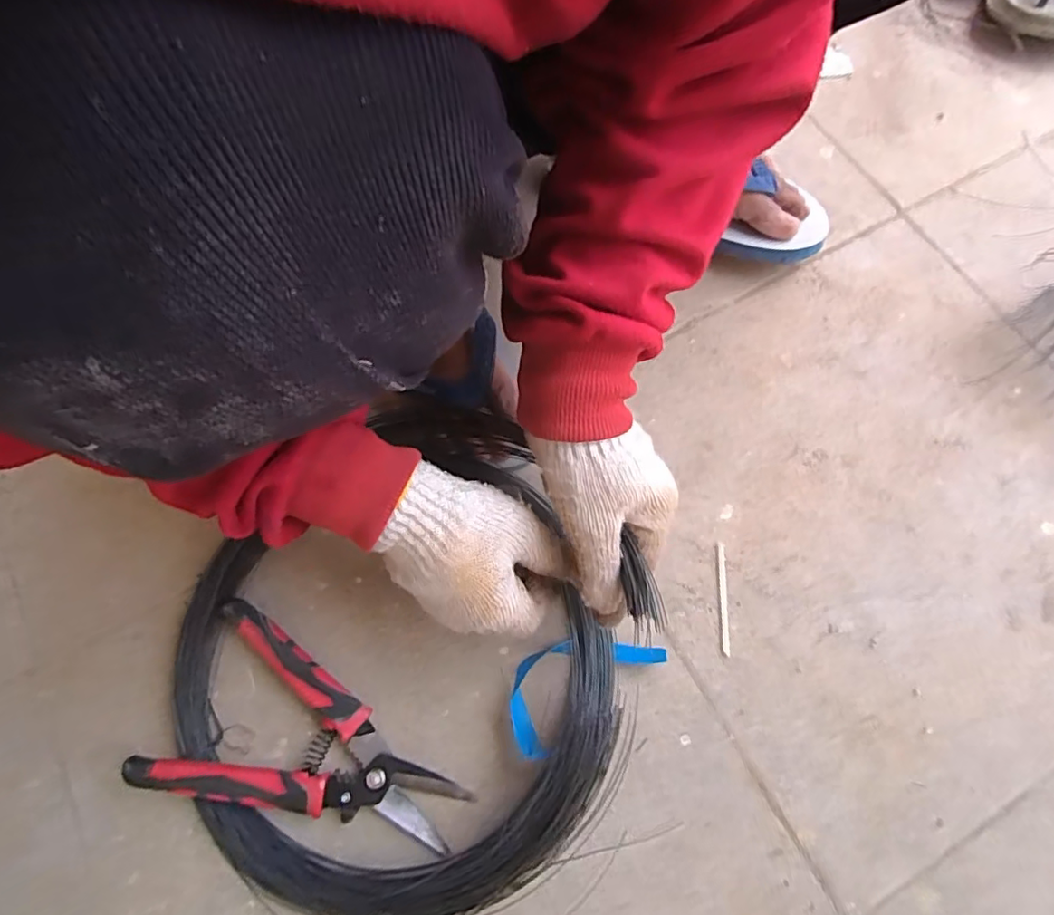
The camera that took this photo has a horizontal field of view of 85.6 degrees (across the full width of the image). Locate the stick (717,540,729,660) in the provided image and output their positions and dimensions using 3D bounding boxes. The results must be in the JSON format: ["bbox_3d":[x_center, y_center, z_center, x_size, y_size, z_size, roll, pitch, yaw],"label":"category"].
[{"bbox_3d":[0.143,0.102,0.412,0.005,0.004,0.078,3,72,2],"label":"stick"}]

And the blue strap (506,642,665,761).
[{"bbox_3d":[0.032,0.147,0.384,0.117,0.031,0.053,-34,75,-10],"label":"blue strap"}]

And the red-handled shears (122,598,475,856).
[{"bbox_3d":[-0.136,0.188,0.369,0.195,0.032,0.113,23,74,8],"label":"red-handled shears"}]

